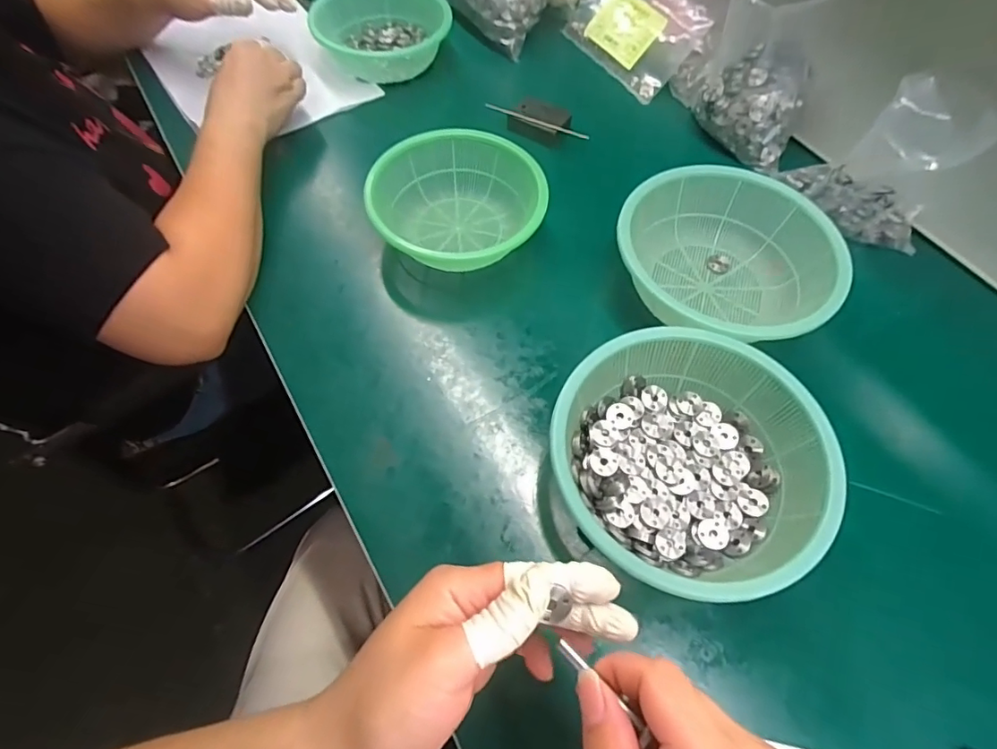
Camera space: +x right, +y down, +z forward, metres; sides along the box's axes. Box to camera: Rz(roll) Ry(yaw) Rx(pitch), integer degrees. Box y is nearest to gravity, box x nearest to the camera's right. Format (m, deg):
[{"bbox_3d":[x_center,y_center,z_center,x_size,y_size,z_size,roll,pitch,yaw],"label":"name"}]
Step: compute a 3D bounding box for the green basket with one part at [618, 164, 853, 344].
[{"bbox_3d":[0.198,-0.099,0.461,0.186,0.062,0.172,16,62,8],"label":"green basket with one part"}]

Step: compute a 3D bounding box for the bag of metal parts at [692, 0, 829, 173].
[{"bbox_3d":[0.267,-0.304,0.529,0.114,0.140,0.073,28,64,13],"label":"bag of metal parts"}]

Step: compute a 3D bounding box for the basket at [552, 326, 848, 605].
[{"bbox_3d":[0.133,0.061,0.373,0.187,0.065,0.189,5,61,2],"label":"basket"}]

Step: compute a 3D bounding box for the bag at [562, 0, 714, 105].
[{"bbox_3d":[0.169,-0.431,0.644,0.108,0.035,0.177,-47,64,25],"label":"bag"}]

